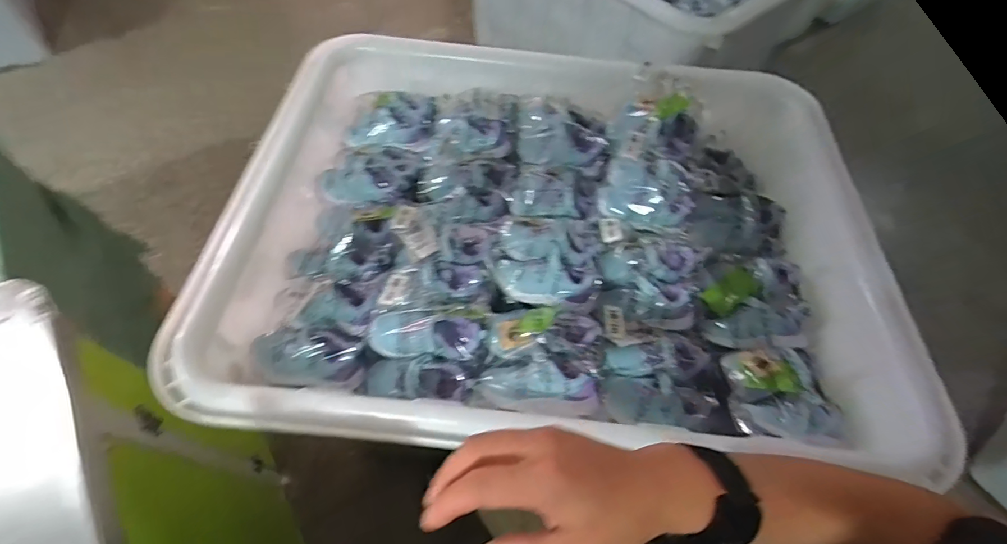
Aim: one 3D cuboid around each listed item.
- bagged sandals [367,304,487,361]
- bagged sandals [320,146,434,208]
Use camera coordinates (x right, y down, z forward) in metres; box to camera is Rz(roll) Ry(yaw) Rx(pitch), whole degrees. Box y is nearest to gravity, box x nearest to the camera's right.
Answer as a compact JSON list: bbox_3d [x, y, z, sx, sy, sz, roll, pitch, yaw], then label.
[{"bbox_3d":[-0.109,0.079,0.639,0.168,0.050,0.082,4,59,-1],"label":"bagged sandals"},{"bbox_3d":[-0.231,-0.174,0.817,0.191,0.055,0.138,-22,63,-16],"label":"bagged sandals"}]

